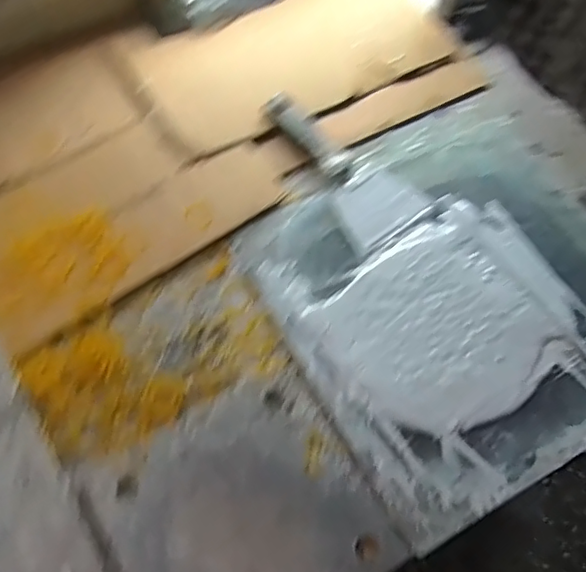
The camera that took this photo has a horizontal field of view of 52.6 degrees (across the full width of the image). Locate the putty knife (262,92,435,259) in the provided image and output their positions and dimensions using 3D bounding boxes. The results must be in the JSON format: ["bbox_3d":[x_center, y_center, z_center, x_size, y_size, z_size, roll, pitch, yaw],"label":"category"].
[{"bbox_3d":[0.049,-0.134,0.638,0.095,0.023,0.197,-36,71,-18],"label":"putty knife"}]

